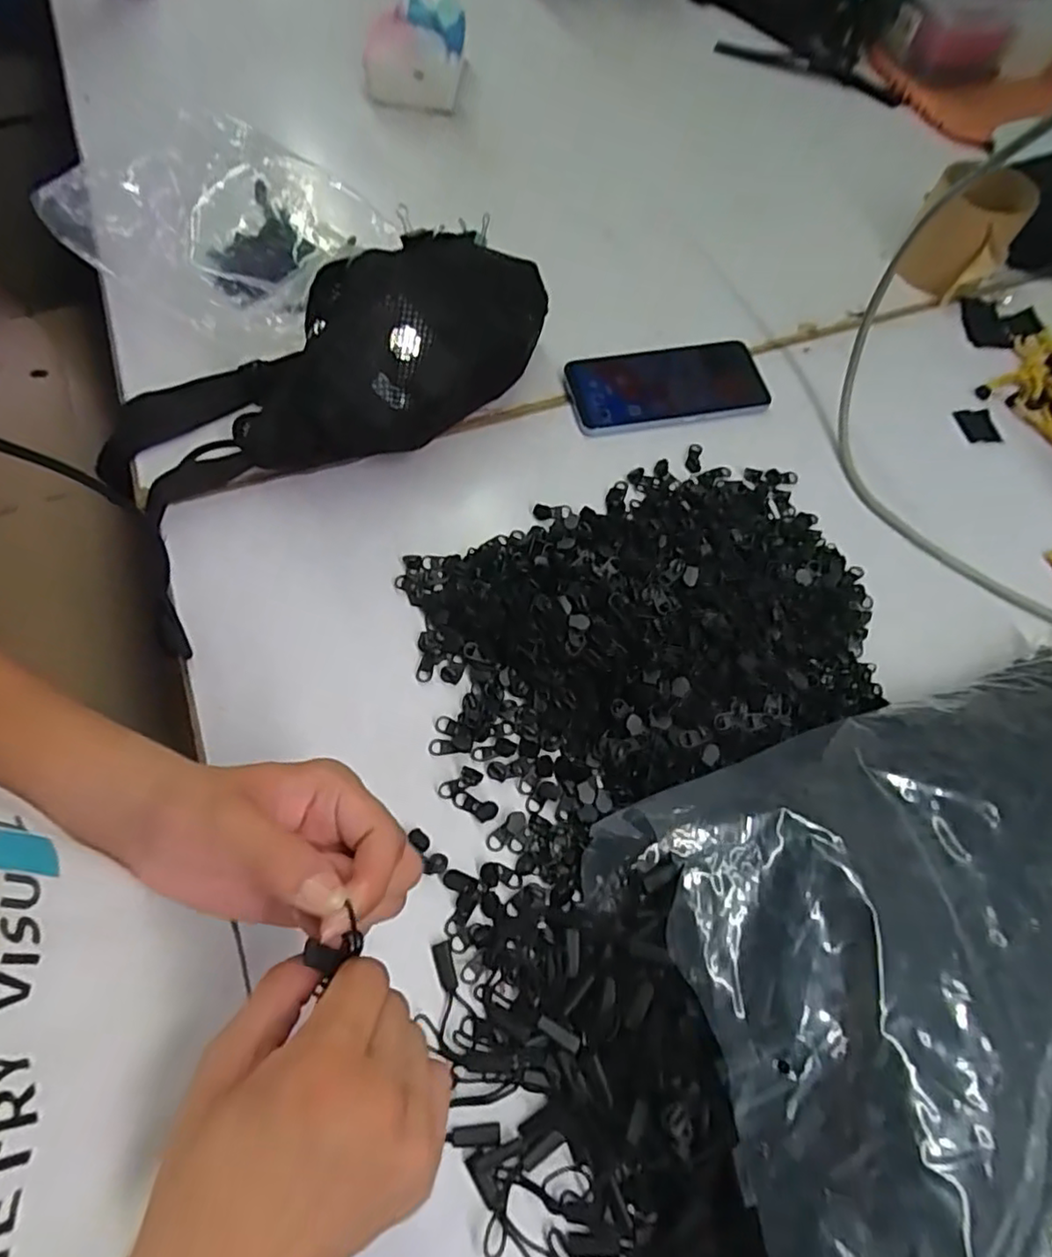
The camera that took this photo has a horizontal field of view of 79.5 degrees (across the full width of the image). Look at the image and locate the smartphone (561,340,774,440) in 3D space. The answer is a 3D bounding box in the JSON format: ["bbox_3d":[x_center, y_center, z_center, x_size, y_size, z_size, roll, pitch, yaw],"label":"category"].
[{"bbox_3d":[0.115,-0.201,0.519,0.156,0.014,0.072,-9,66,-7],"label":"smartphone"}]

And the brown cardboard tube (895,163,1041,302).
[{"bbox_3d":[0.399,-0.363,0.575,0.079,0.082,0.083,38,69,14],"label":"brown cardboard tube"}]

